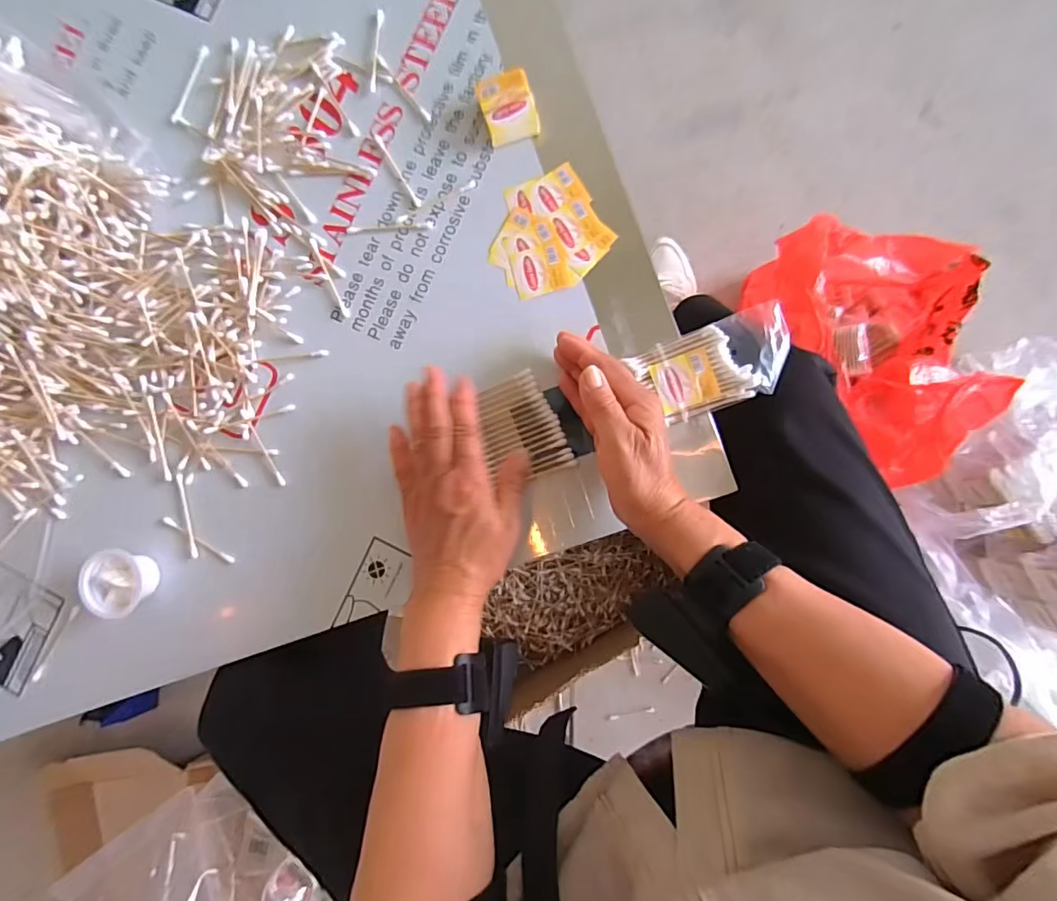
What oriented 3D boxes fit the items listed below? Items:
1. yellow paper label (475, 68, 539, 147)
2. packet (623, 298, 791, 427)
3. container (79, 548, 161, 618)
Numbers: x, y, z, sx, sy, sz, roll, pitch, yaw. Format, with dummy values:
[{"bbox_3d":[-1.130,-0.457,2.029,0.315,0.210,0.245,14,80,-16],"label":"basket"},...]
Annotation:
[{"bbox_3d":[-0.016,-0.276,0.414,0.041,0.021,0.046,-19,86,4],"label":"yellow paper label"},{"bbox_3d":[0.143,-0.065,0.390,0.113,0.012,0.061,-22,86,4],"label":"packet"},{"bbox_3d":[-0.338,0.107,0.424,0.049,0.028,0.052,0,87,5],"label":"container"}]

